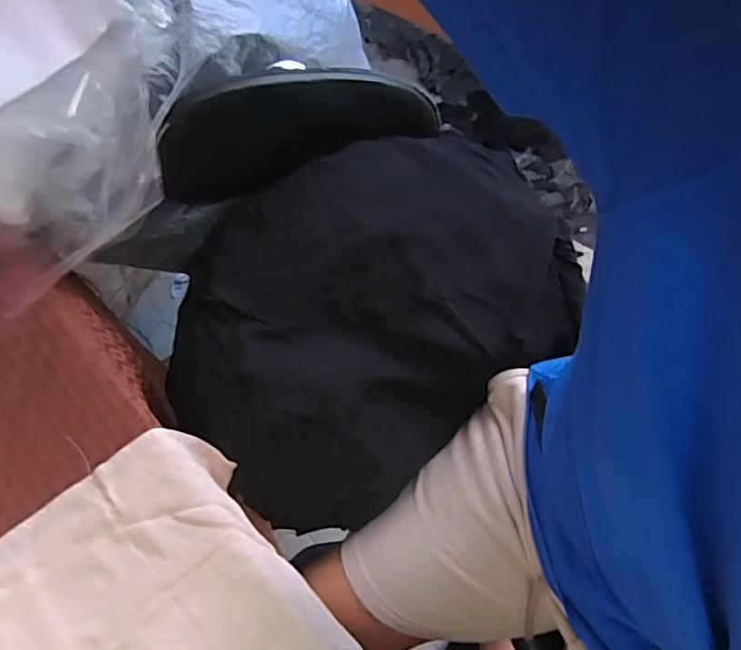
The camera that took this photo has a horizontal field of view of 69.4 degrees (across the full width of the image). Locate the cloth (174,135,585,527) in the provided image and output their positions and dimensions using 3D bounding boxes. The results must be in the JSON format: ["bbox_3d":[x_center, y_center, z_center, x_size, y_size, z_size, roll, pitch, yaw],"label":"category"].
[{"bbox_3d":[-0.016,-0.016,0.562,0.428,0.122,0.335,-37,73,-11],"label":"cloth"}]

